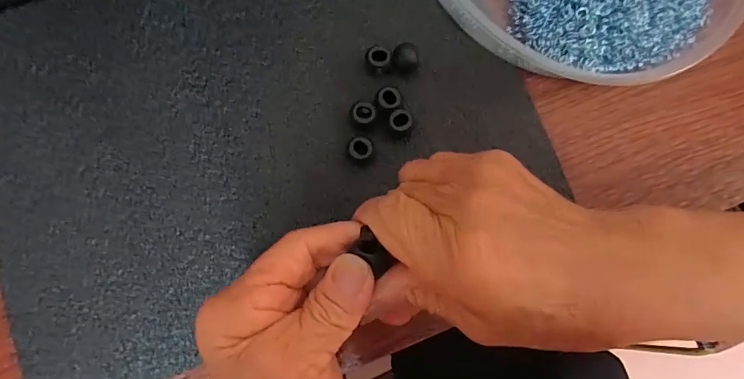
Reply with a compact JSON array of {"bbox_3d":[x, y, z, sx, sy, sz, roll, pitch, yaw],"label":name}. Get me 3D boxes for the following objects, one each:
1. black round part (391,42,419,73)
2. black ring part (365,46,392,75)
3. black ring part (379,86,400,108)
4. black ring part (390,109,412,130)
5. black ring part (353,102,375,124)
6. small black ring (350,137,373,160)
[{"bbox_3d":[0.021,-0.082,0.257,0.017,0.013,0.016,0,83,0],"label":"black round part"},{"bbox_3d":[0.004,-0.080,0.256,0.016,0.013,0.014,3,83,0],"label":"black ring part"},{"bbox_3d":[0.011,-0.055,0.252,0.013,0.013,0.014,15,83,2],"label":"black ring part"},{"bbox_3d":[0.017,-0.041,0.251,0.013,0.014,0.013,0,83,0],"label":"black ring part"},{"bbox_3d":[-0.005,-0.045,0.250,0.013,0.012,0.013,3,83,0],"label":"black ring part"},{"bbox_3d":[-0.007,-0.024,0.247,0.013,0.011,0.014,0,83,0],"label":"small black ring"}]

